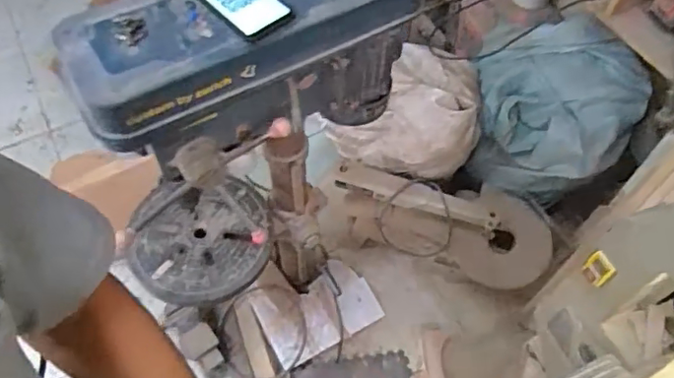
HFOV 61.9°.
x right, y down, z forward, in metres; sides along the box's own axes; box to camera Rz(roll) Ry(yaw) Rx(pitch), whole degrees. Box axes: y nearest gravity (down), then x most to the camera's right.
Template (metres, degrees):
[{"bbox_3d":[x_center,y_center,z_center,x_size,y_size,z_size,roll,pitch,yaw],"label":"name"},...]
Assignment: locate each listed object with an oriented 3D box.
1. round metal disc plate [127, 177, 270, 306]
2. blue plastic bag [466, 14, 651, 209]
[{"bbox_3d":[-0.264,0.094,1.095,0.250,0.036,0.253,1,56,-2],"label":"round metal disc plate"},{"bbox_3d":[0.552,-0.185,1.493,0.403,0.332,0.340,16,57,8],"label":"blue plastic bag"}]

